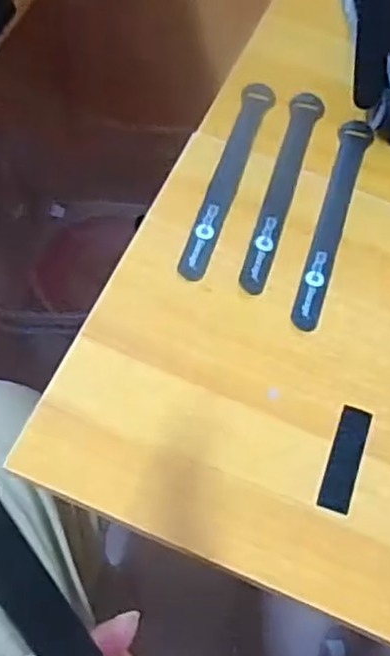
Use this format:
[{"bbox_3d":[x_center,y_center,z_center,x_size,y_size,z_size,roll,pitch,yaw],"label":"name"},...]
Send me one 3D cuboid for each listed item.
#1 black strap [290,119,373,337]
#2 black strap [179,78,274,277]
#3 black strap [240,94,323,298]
[{"bbox_3d":[0.104,-0.084,0.515,0.024,0.005,0.200,20,62,4],"label":"black strap"},{"bbox_3d":[0.026,-0.118,0.525,0.024,0.005,0.200,18,60,6],"label":"black strap"},{"bbox_3d":[0.068,-0.109,0.521,0.025,0.005,0.197,16,61,3],"label":"black strap"}]

